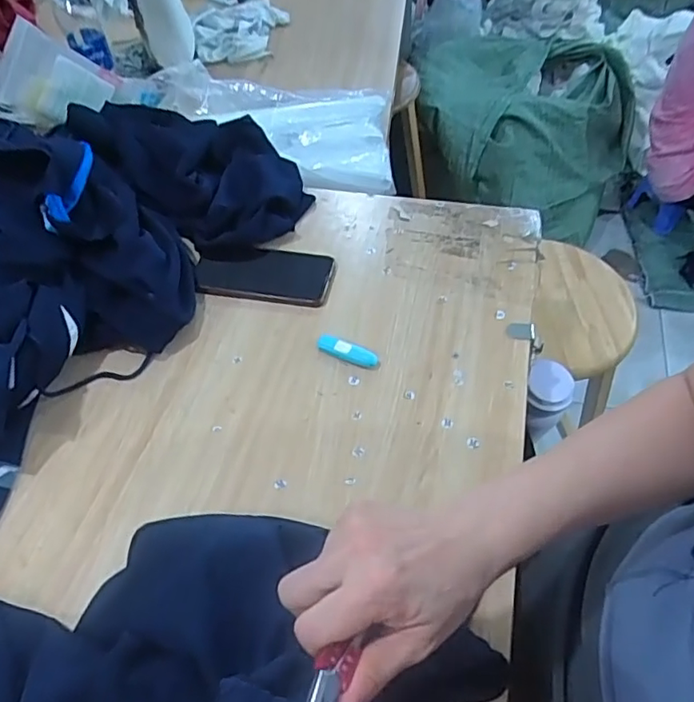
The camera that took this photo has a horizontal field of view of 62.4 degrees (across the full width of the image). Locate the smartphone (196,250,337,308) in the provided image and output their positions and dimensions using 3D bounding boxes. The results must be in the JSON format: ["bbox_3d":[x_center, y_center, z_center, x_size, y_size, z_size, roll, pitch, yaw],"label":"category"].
[{"bbox_3d":[-0.103,-0.098,0.697,0.170,0.015,0.077,7,53,8],"label":"smartphone"}]

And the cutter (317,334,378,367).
[{"bbox_3d":[0.000,0.000,0.622,0.070,0.013,0.017,18,55,16],"label":"cutter"}]

